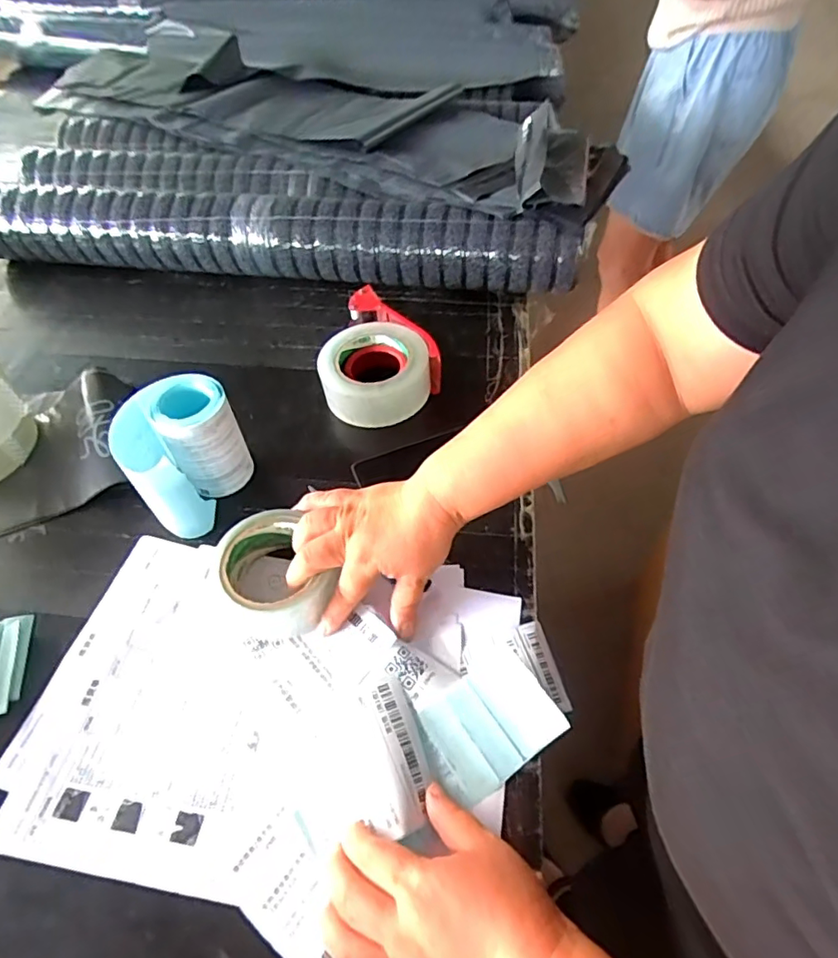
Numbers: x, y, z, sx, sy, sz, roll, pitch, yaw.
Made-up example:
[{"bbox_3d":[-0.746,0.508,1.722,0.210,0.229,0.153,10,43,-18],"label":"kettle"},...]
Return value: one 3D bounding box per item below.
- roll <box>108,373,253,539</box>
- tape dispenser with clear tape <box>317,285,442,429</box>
[{"bbox_3d":[-0.214,-0.022,0.511,0.101,0.106,0.096,-1,52,1],"label":"roll"},{"bbox_3d":[-0.054,-0.136,0.619,0.126,0.059,0.161,-21,54,-14],"label":"tape dispenser with clear tape"}]

